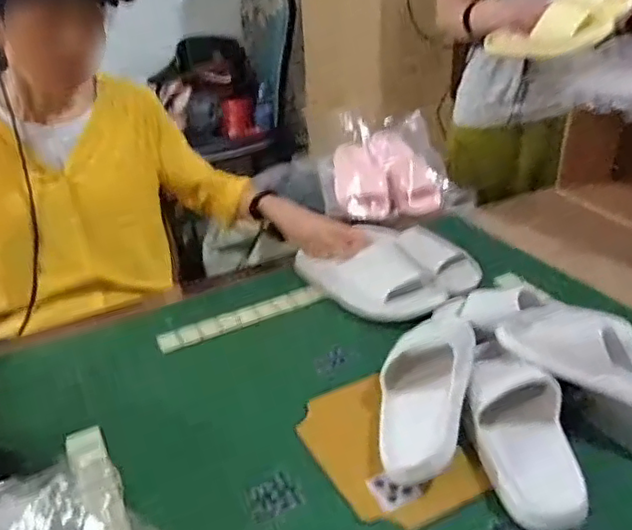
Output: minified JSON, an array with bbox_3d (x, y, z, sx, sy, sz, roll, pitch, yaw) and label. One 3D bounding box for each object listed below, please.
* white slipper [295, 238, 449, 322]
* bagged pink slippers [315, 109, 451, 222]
[{"bbox_3d":[0.076,0.010,0.963,0.118,0.079,0.267,-26,37,-37],"label":"white slipper"},{"bbox_3d":[0.142,-0.227,1.282,0.279,0.116,0.334,-4,29,-5],"label":"bagged pink slippers"}]

